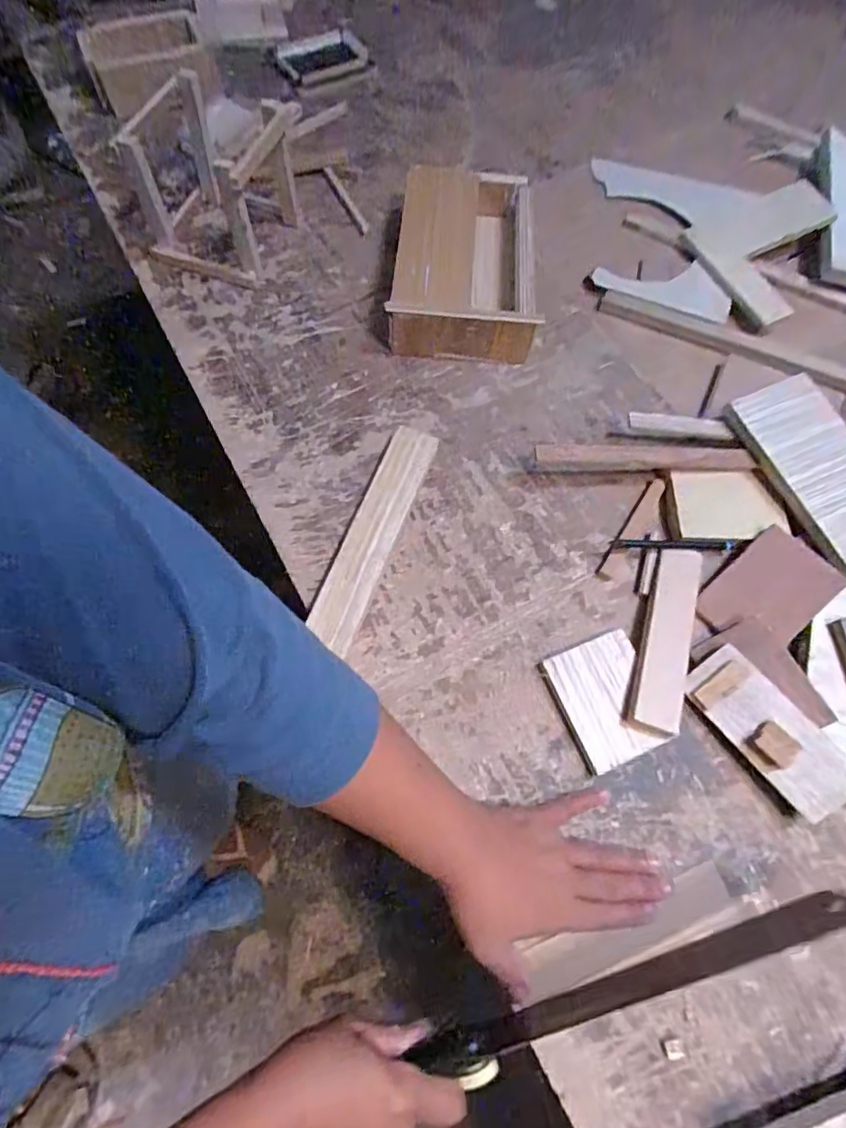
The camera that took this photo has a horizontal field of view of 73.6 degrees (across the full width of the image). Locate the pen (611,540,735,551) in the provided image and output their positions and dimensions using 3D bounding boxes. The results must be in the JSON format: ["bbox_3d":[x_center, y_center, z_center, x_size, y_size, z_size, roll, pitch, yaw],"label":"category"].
[{"bbox_3d":[0.224,-0.017,0.507,0.102,0.008,0.009,3,68,2],"label":"pen"}]

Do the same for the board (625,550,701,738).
[{"bbox_3d":[0.203,0.058,0.463,0.040,0.012,0.160,19,70,8],"label":"board"}]

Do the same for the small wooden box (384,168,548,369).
[{"bbox_3d":[0.044,-0.326,0.603,0.152,0.077,0.212,1,68,0],"label":"small wooden box"}]

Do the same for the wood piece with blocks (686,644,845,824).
[{"bbox_3d":[0.266,0.128,0.433,0.051,0.015,0.129,-36,72,-13],"label":"wood piece with blocks"}]

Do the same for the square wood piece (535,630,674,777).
[{"bbox_3d":[0.149,0.110,0.457,0.073,0.013,0.094,-20,70,-7],"label":"square wood piece"}]

